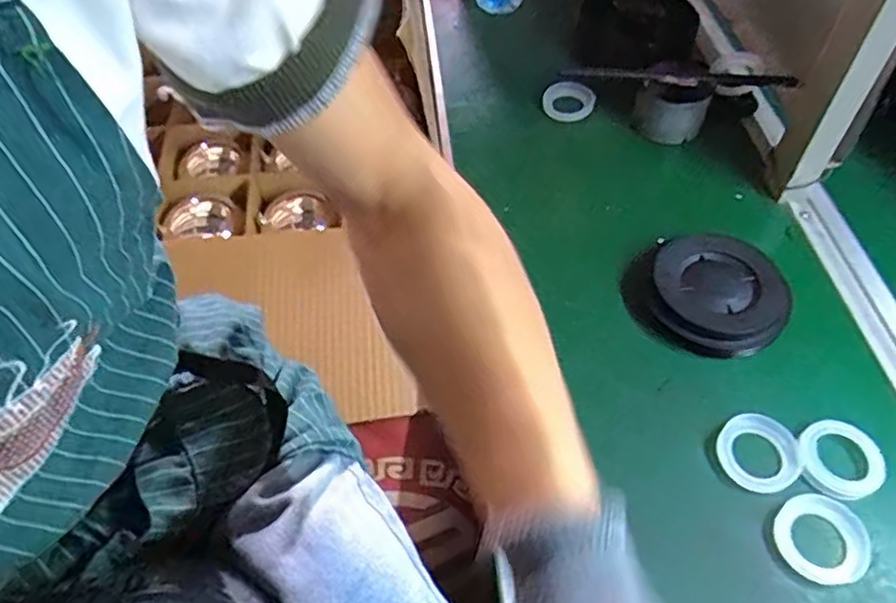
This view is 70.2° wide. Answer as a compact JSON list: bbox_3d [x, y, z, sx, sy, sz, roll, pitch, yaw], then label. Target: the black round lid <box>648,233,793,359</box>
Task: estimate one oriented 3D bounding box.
[{"bbox_3d":[0.231,-0.010,0.544,0.111,0.024,0.109,-1,53,1],"label":"black round lid"}]

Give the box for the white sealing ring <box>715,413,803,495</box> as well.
[{"bbox_3d":[0.232,0.113,0.476,0.053,0.014,0.057,-1,53,1],"label":"white sealing ring"}]

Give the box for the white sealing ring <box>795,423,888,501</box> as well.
[{"bbox_3d":[0.290,0.116,0.472,0.056,0.011,0.063,24,50,29],"label":"white sealing ring"}]

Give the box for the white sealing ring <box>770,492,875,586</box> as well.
[{"bbox_3d":[0.257,0.161,0.438,0.057,0.013,0.058,-1,53,1],"label":"white sealing ring"}]

